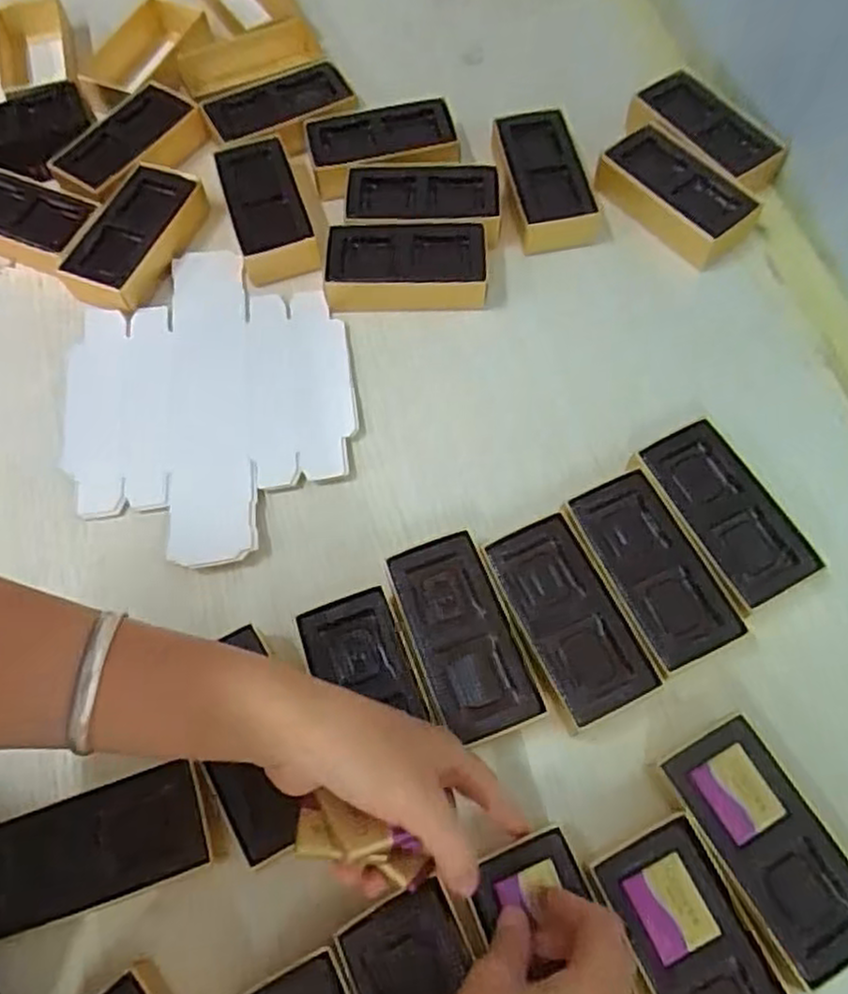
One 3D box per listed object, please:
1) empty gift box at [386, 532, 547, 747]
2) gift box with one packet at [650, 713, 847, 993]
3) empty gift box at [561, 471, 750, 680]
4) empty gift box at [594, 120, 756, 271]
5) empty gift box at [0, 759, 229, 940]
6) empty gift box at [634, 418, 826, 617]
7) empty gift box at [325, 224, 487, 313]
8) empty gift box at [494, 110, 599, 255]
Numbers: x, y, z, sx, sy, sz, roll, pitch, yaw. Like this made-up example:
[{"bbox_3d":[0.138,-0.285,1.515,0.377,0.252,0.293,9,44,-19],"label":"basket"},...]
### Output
[{"bbox_3d":[0.021,0.083,0.416,0.055,0.034,0.110,-19,67,-6],"label":"empty gift box"},{"bbox_3d":[0.170,0.175,0.368,0.056,0.032,0.112,-27,68,-10],"label":"gift box with one packet"},{"bbox_3d":[0.130,0.046,0.426,0.055,0.030,0.110,-23,67,-8],"label":"empty gift box"},{"bbox_3d":[0.183,-0.221,0.538,0.112,0.033,0.058,40,73,18],"label":"empty gift box"},{"bbox_3d":[-0.164,0.181,0.377,0.115,0.036,0.053,-18,67,-6],"label":"empty gift box"},{"bbox_3d":[0.178,0.012,0.438,0.059,0.033,0.109,-26,68,-9],"label":"empty gift box"},{"bbox_3d":[-0.013,-0.163,0.521,0.111,0.033,0.054,0,66,2],"label":"empty gift box"},{"bbox_3d":[0.091,-0.240,0.551,0.058,0.031,0.114,-11,66,-3],"label":"empty gift box"}]

